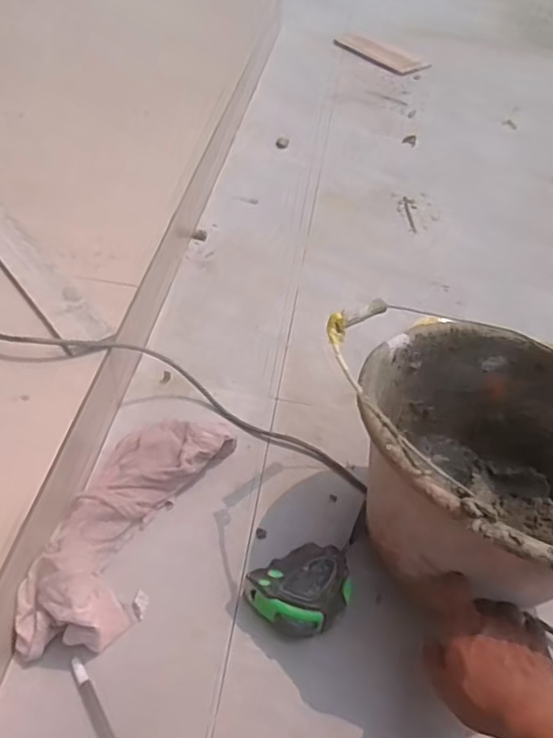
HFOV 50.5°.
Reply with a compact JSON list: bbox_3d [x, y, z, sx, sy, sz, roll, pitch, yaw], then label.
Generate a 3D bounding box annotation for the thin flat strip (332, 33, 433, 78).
[{"bbox_3d":[0.283,-0.849,1.574,0.262,0.008,0.125,38,56,25],"label":"thin flat strip"}]

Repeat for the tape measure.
[{"bbox_3d":[0.028,0.220,0.575,0.098,0.046,0.076,-21,54,-21],"label":"tape measure"}]

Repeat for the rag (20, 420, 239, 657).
[{"bbox_3d":[-0.158,0.153,0.595,0.112,0.080,0.274,19,51,11],"label":"rag"}]

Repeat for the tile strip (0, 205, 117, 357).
[{"bbox_3d":[-0.379,-0.194,0.788,0.055,0.016,0.559,-31,59,-27],"label":"tile strip"}]

